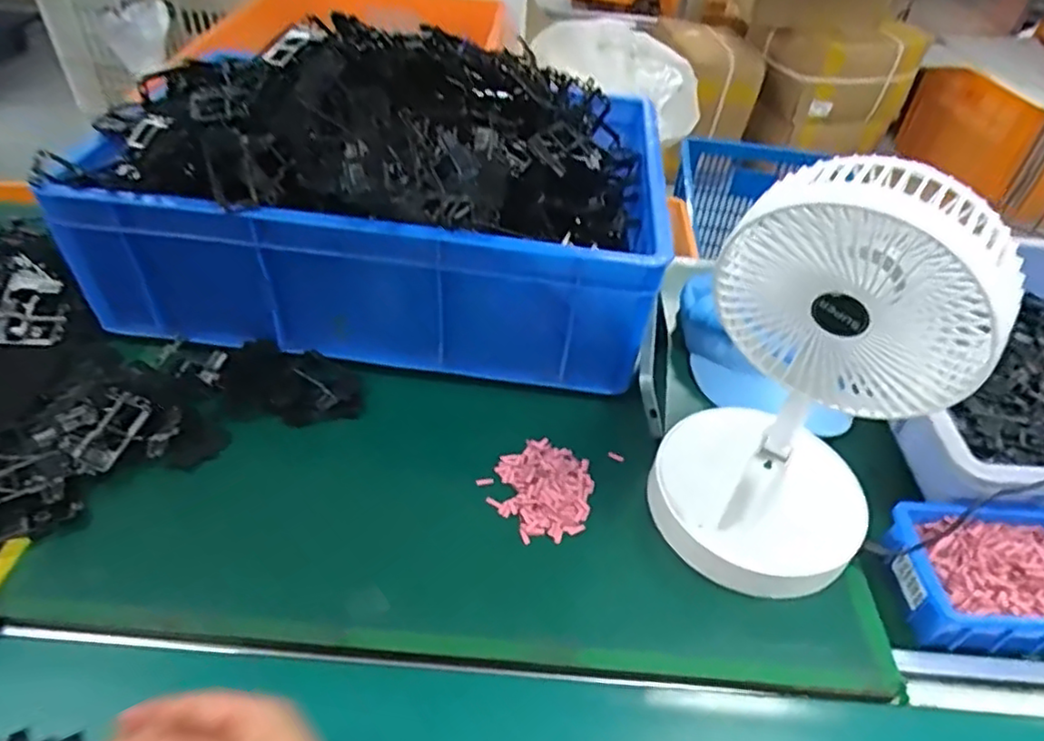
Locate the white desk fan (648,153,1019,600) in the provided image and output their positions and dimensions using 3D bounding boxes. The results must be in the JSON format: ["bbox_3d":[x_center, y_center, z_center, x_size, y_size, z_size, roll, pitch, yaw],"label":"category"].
[{"bbox_3d":[0.194,0.007,0.449,0.142,0.280,0.153,-25,51,-28],"label":"white desk fan"}]

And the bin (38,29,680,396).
[{"bbox_3d":[-0.119,-0.181,0.647,0.465,0.222,0.312,5,43,0],"label":"bin"}]

